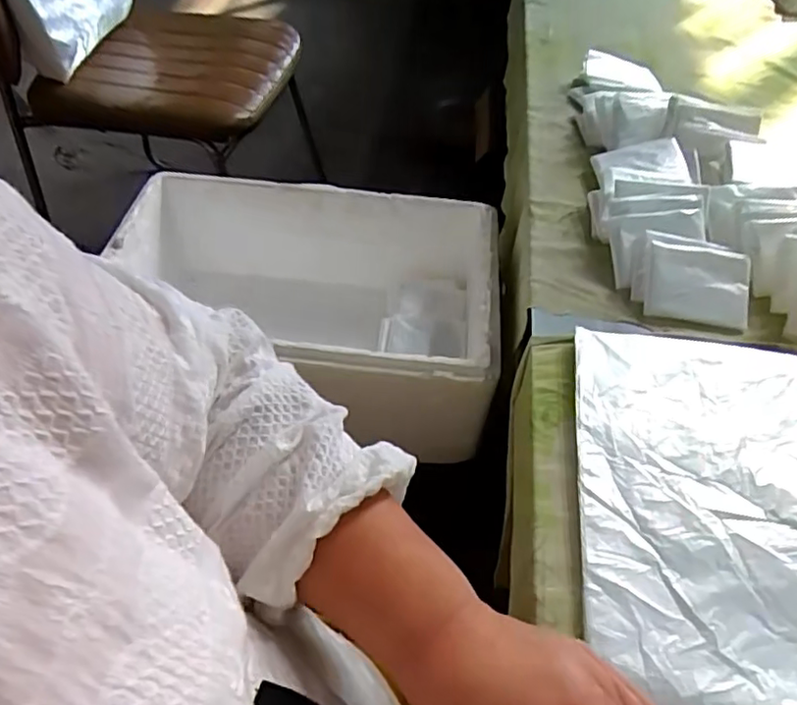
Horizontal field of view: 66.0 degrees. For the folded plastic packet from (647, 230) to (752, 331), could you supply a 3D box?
[{"bbox_3d":[0.257,-0.063,0.526,0.084,0.011,0.082,9,73,5],"label":"folded plastic packet"}]

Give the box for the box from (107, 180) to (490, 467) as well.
[{"bbox_3d":[-0.093,-0.038,0.672,0.381,0.163,0.285,2,50,0],"label":"box"}]

